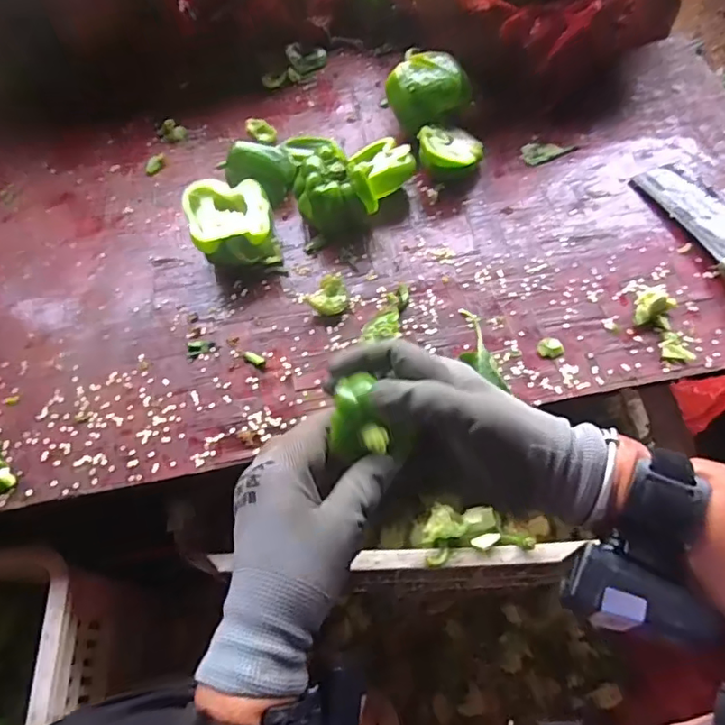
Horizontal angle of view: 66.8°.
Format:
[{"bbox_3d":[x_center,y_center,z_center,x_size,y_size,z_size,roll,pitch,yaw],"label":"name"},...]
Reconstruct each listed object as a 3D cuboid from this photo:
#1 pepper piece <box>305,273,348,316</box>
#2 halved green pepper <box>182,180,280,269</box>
[{"bbox_3d":[-0.032,-0.066,0.551,0.036,0.016,0.043,36,69,20],"label":"pepper piece"},{"bbox_3d":[-0.134,-0.143,0.575,0.080,0.058,0.097,-15,62,-5],"label":"halved green pepper"}]

